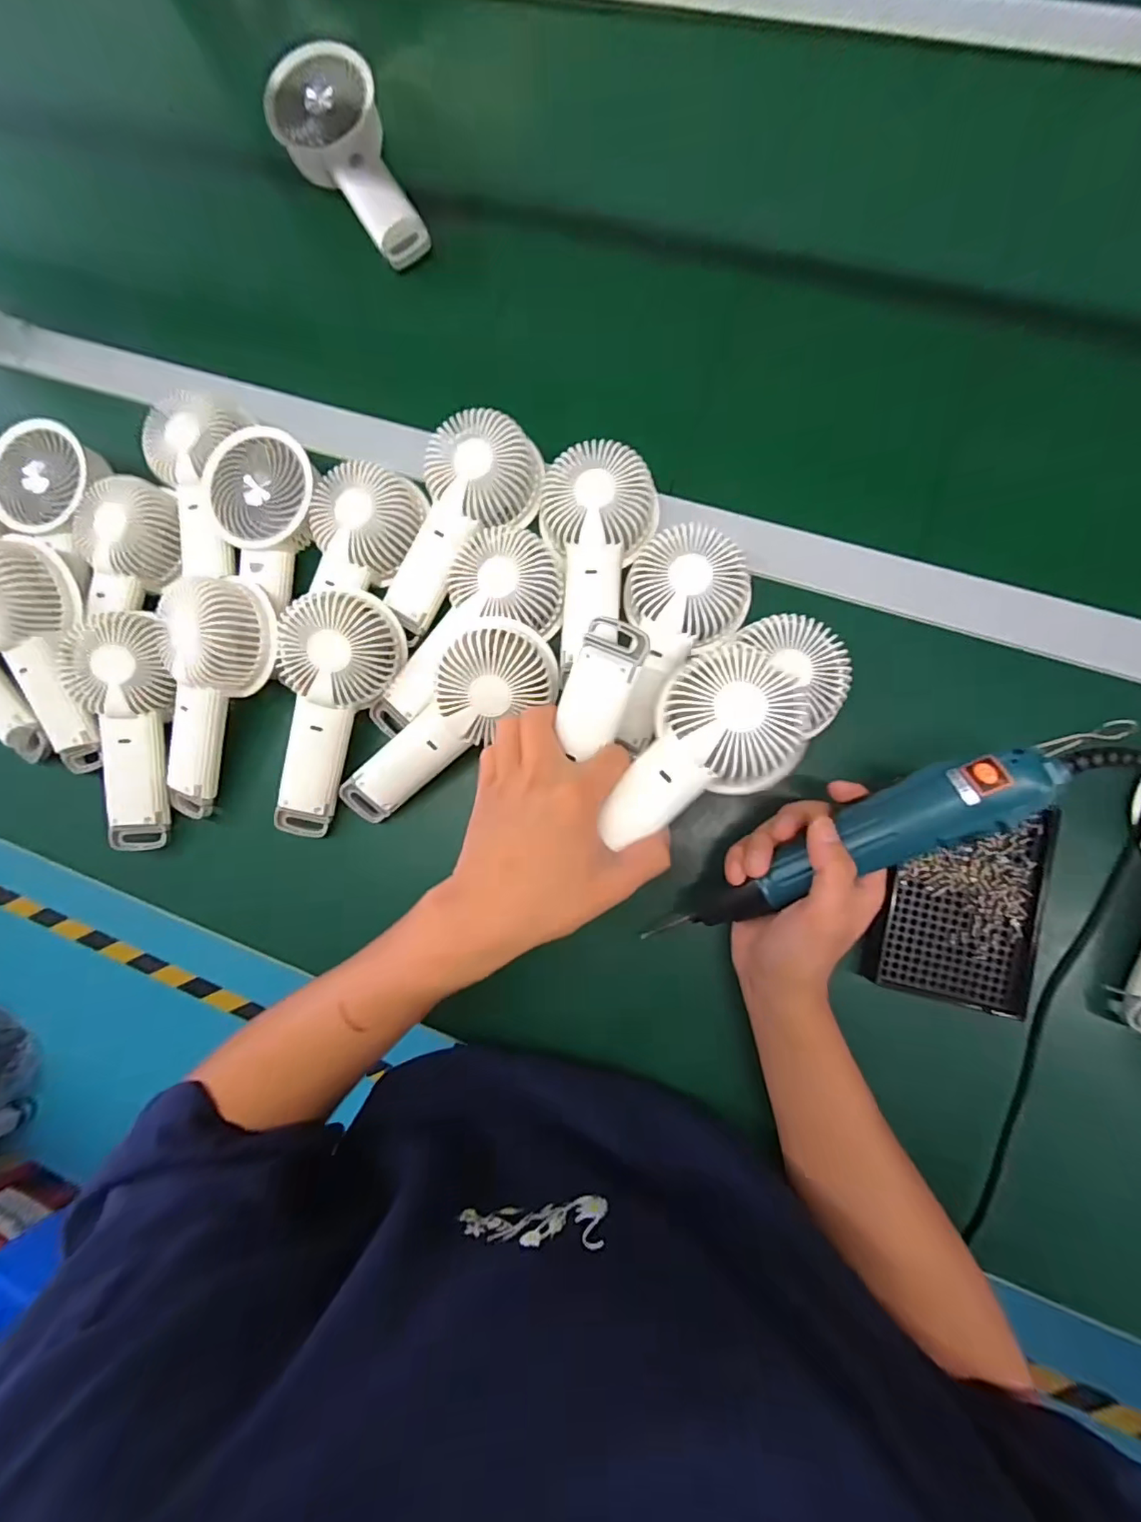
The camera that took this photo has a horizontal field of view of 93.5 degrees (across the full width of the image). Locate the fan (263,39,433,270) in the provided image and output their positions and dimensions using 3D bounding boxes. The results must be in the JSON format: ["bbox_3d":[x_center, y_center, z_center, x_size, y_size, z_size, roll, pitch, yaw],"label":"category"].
[{"bbox_3d":[-0.176,-0.503,0.445,0.085,0.044,0.170,-37,82,4],"label":"fan"}]

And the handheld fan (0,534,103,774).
[{"bbox_3d":[-0.412,-0.079,0.411,0.085,0.048,0.178,-10,101,7],"label":"handheld fan"}]

